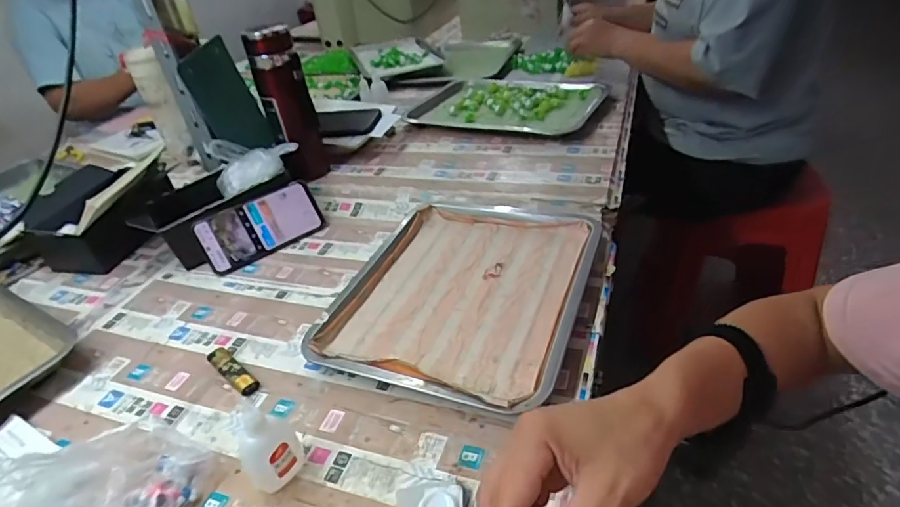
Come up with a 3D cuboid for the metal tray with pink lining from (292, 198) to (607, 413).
[{"bbox_3d":[0.012,0.037,0.572,0.268,0.035,0.301,9,39,21],"label":"metal tray with pink lining"}]

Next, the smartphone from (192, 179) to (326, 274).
[{"bbox_3d":[-0.266,-0.040,0.701,0.165,0.077,0.012,-28,9,-24],"label":"smartphone"}]

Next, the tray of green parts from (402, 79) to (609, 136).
[{"bbox_3d":[0.103,-0.261,0.909,0.324,0.045,0.219,7,39,18],"label":"tray of green parts"}]

